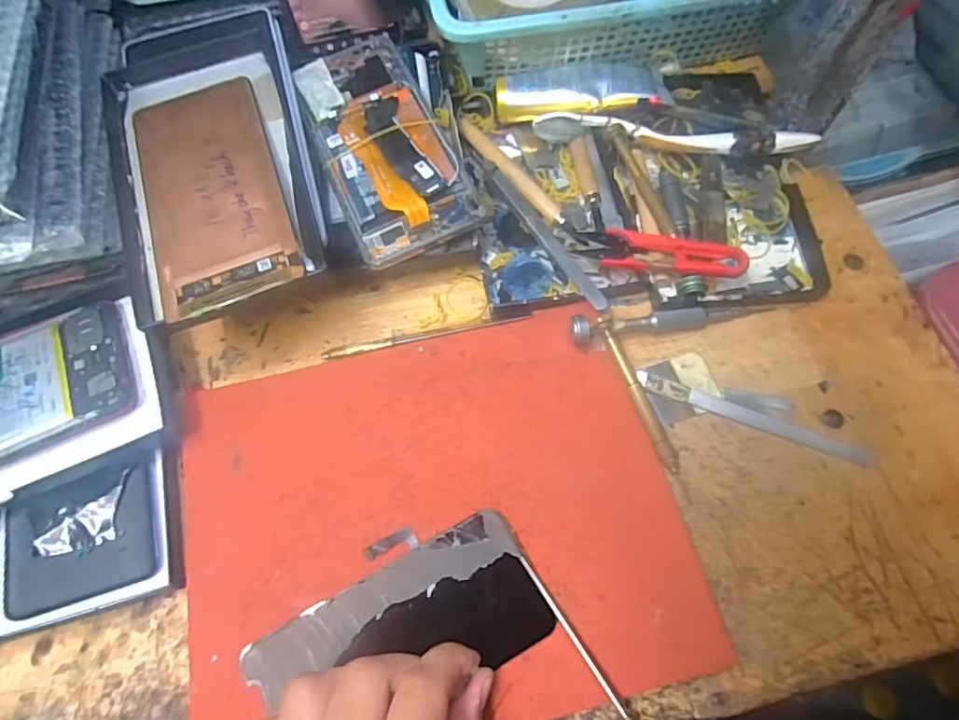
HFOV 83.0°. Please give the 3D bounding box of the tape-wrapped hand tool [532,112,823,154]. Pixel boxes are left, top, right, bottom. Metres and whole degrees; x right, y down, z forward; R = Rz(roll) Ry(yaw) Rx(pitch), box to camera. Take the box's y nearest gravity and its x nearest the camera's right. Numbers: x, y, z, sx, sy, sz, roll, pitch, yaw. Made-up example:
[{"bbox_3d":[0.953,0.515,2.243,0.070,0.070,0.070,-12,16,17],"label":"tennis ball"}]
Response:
[{"bbox_3d":[0.128,-0.150,0.359,0.179,0.018,0.020,6,68,4],"label":"tape-wrapped hand tool"}]

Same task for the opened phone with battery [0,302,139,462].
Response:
[{"bbox_3d":[-0.269,0.023,0.295,0.155,0.009,0.074,-25,70,-12],"label":"opened phone with battery"}]

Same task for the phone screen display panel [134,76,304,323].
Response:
[{"bbox_3d":[-0.148,-0.098,0.300,0.071,0.009,0.156,-19,70,-7],"label":"phone screen display panel"}]

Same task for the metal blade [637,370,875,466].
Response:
[{"bbox_3d":[0.153,0.032,0.305,0.129,0.004,0.009,21,70,10],"label":"metal blade"}]

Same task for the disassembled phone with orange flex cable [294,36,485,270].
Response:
[{"bbox_3d":[-0.058,-0.138,0.335,0.077,0.012,0.163,-21,71,-2],"label":"disassembled phone with orange flex cable"}]

